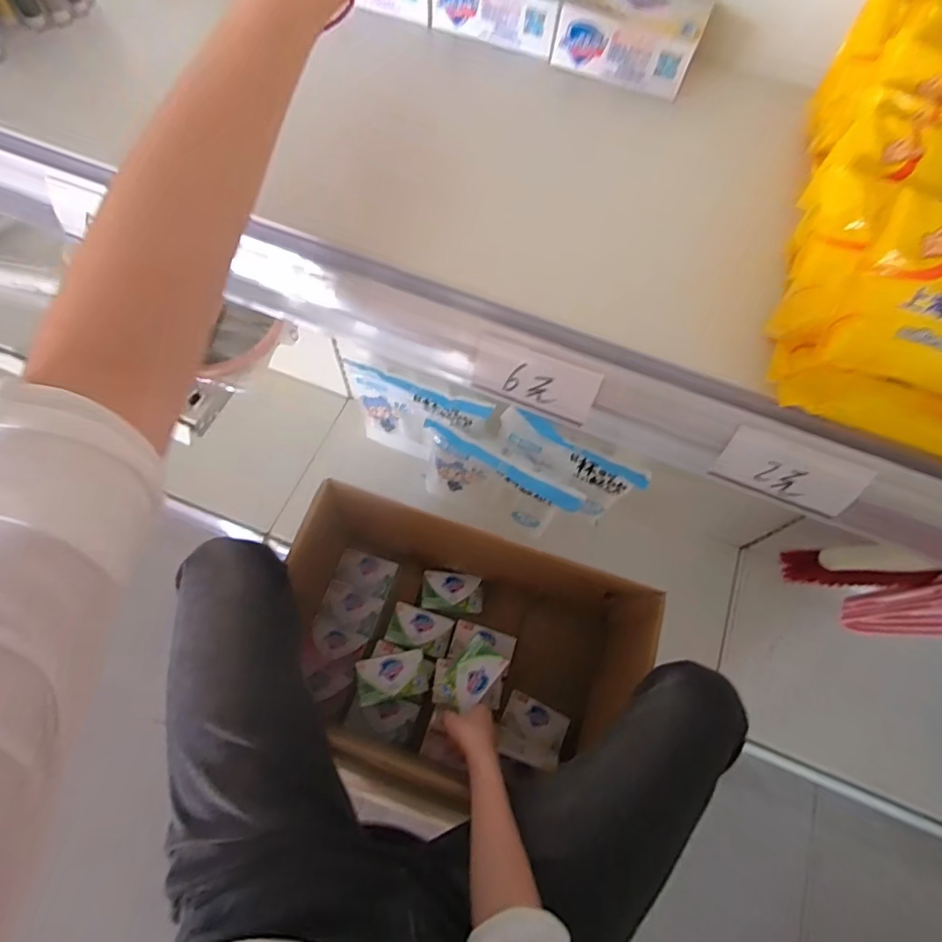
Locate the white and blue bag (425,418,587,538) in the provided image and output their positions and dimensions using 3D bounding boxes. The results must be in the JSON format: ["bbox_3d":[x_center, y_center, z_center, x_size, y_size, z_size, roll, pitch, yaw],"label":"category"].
[{"bbox_3d":[0.044,0.037,0.938,0.290,0.218,0.054,23,67,8],"label":"white and blue bag"}]

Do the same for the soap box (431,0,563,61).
[{"bbox_3d":[0.027,-0.356,0.384,0.096,0.035,0.064,22,67,7],"label":"soap box"}]

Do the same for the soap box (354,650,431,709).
[{"bbox_3d":[-0.116,0.300,0.750,0.097,0.031,0.062,-10,83,-15],"label":"soap box"}]

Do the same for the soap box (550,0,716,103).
[{"bbox_3d":[0.116,-0.318,0.371,0.096,0.037,0.065,22,67,7],"label":"soap box"}]

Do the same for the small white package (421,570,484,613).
[{"bbox_3d":[-0.030,0.196,0.838,0.099,0.035,0.062,6,66,0],"label":"small white package"}]

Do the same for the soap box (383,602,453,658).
[{"bbox_3d":[-0.080,0.250,0.807,0.095,0.023,0.064,16,67,5],"label":"soap box"}]

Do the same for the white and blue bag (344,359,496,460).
[{"bbox_3d":[-0.097,-0.094,0.991,0.264,0.232,0.055,17,67,5],"label":"white and blue bag"}]

